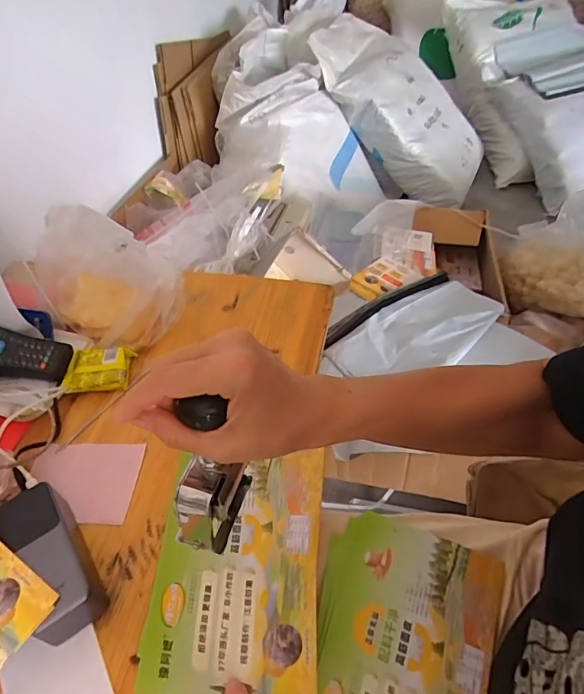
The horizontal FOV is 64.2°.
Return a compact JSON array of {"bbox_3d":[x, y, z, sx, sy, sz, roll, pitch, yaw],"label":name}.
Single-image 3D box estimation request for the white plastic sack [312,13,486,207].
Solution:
[{"bbox_3d":[0.400,-0.880,1.677,0.728,0.177,0.497,38,63,-14],"label":"white plastic sack"}]

